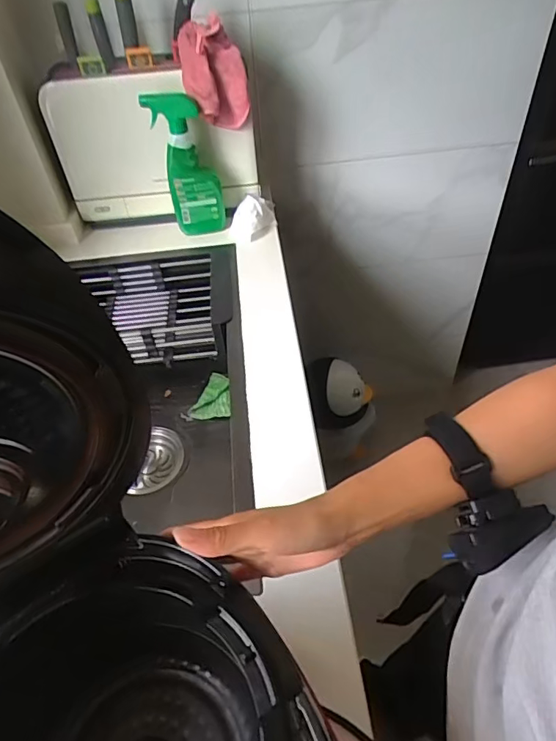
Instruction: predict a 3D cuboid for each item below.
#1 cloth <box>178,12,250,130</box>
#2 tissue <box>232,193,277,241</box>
[{"bbox_3d":[-0.113,-0.512,0.874,0.091,0.150,0.096,-34,53,-25],"label":"cloth"},{"bbox_3d":[-0.049,-0.311,1.012,0.090,0.049,0.099,-7,47,-2],"label":"tissue"}]

